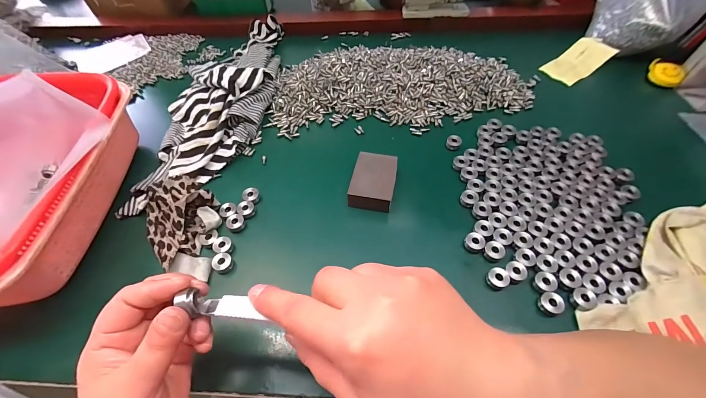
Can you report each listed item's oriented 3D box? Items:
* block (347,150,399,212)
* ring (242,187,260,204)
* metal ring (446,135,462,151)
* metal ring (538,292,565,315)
[{"bbox_3d":[0.025,-0.020,0.365,0.049,0.028,0.071,10,57,10],"label":"block"},{"bbox_3d":[-0.123,-0.003,0.363,0.019,0.014,0.016,-33,60,-18],"label":"ring"},{"bbox_3d":[0.138,-0.077,0.408,0.019,0.012,0.016,7,56,8],"label":"metal ring"},{"bbox_3d":[0.186,0.097,0.278,0.020,0.010,0.019,-1,55,2],"label":"metal ring"}]

